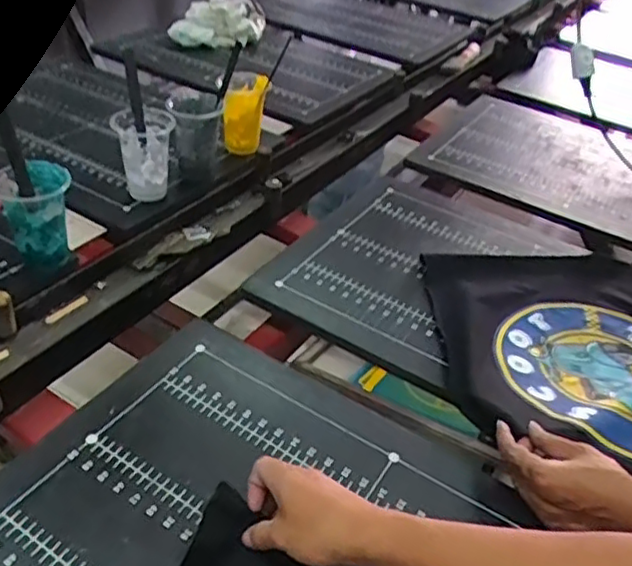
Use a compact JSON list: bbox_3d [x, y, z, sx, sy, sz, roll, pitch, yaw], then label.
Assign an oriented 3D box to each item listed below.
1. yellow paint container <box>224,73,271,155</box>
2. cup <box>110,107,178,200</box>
[{"bbox_3d":[-0.123,-0.290,1.134,0.076,0.126,0.093,2,38,-7],"label":"yellow paint container"},{"bbox_3d":[-0.257,-0.192,0.982,0.089,0.116,0.073,-4,39,-15],"label":"cup"}]

